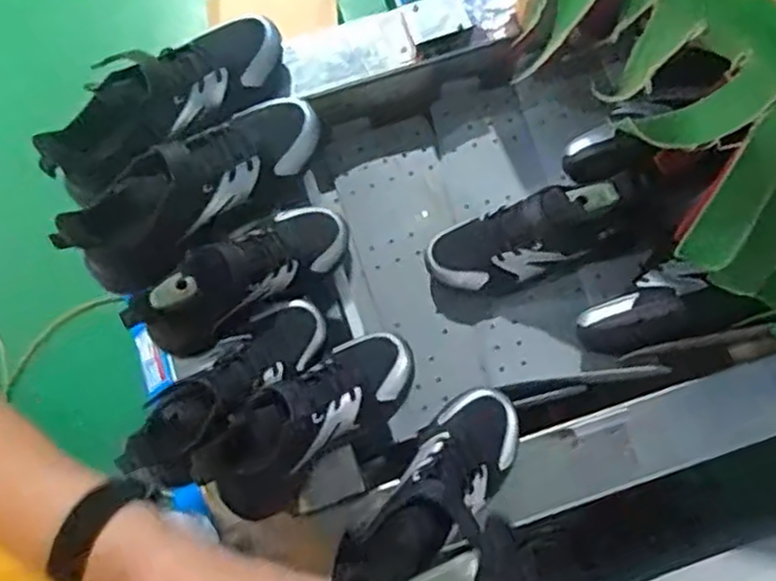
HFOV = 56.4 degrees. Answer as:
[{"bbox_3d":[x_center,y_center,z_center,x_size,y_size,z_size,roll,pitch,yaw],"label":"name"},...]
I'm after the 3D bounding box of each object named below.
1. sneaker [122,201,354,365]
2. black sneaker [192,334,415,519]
[{"bbox_3d":[-0.146,-0.018,0.737,0.227,0.101,0.096,-34,78,-8],"label":"sneaker"},{"bbox_3d":[-0.070,0.121,0.694,0.212,0.101,0.087,-40,79,-9],"label":"black sneaker"}]

